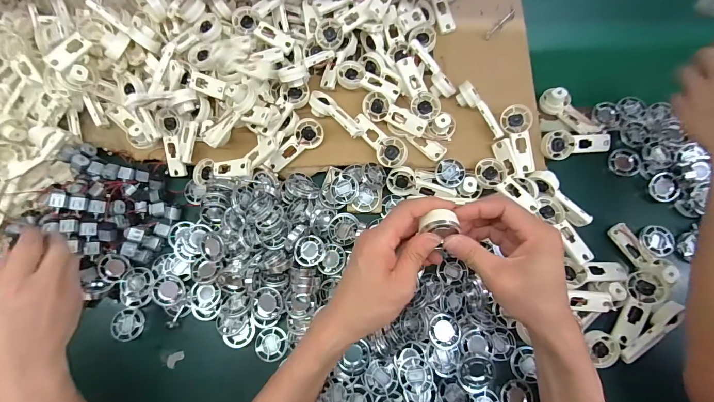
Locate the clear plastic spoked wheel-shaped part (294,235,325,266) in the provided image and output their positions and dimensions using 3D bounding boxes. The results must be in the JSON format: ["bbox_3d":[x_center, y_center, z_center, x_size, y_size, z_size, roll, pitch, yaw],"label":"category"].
[{"bbox_3d":[-0.061,0.063,0.435,0.038,0.005,0.038,0,73,2],"label":"clear plastic spoked wheel-shaped part"}]

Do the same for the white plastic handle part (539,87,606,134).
[{"bbox_3d":[0.316,-0.131,0.497,0.035,0.028,0.094,-42,77,-10],"label":"white plastic handle part"}]

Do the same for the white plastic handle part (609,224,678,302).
[{"bbox_3d":[0.368,0.077,0.435,0.056,0.024,0.099,-5,60,-1],"label":"white plastic handle part"}]

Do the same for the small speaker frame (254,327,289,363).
[{"bbox_3d":[-0.108,0.181,0.426,0.041,0.007,0.039,-6,73,0],"label":"small speaker frame"}]

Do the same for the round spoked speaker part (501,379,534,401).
[{"bbox_3d":[0.189,0.233,0.400,0.033,0.010,0.038,18,75,7],"label":"round spoked speaker part"}]

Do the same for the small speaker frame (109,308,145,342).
[{"bbox_3d":[-0.299,0.161,0.441,0.037,0.012,0.040,-7,73,0],"label":"small speaker frame"}]

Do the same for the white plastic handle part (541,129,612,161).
[{"bbox_3d":[0.308,-0.078,0.474,0.092,0.016,0.035,-1,73,2],"label":"white plastic handle part"}]

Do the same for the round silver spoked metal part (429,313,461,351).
[{"bbox_3d":[0.106,0.158,0.411,0.038,0.015,0.040,0,73,2],"label":"round silver spoked metal part"}]

